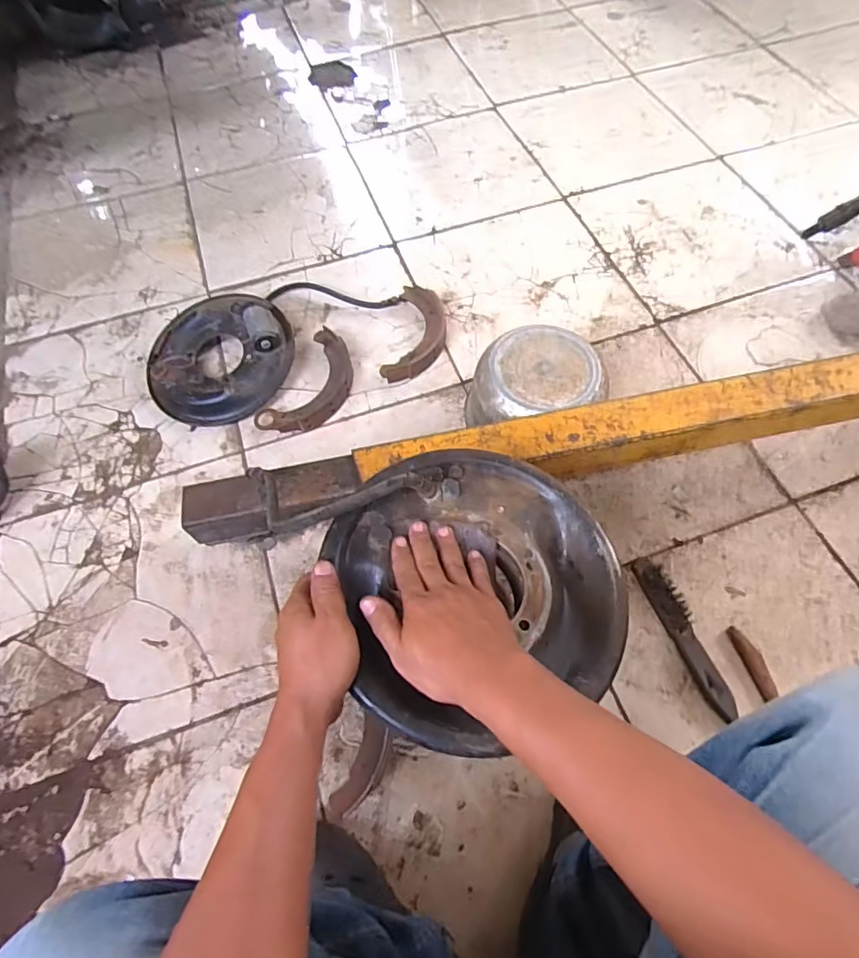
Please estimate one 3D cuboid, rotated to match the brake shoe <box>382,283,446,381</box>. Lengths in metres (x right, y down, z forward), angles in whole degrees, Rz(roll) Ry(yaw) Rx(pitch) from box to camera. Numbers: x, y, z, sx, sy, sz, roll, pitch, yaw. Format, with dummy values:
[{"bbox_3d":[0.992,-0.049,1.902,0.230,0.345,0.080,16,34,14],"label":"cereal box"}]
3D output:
[{"bbox_3d":[-0.021,-0.272,0.997,0.098,0.031,0.215,8,64,6],"label":"brake shoe"}]

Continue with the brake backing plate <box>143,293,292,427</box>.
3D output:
[{"bbox_3d":[-0.380,-0.224,0.962,0.255,0.087,0.238,-1,64,2],"label":"brake backing plate"}]

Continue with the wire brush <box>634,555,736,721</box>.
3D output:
[{"bbox_3d":[0.356,0.215,0.740,0.036,0.040,0.227,-18,64,-7],"label":"wire brush"}]

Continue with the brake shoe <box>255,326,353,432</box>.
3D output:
[{"bbox_3d":[-0.208,-0.167,0.961,0.118,0.033,0.222,24,67,13],"label":"brake shoe"}]

